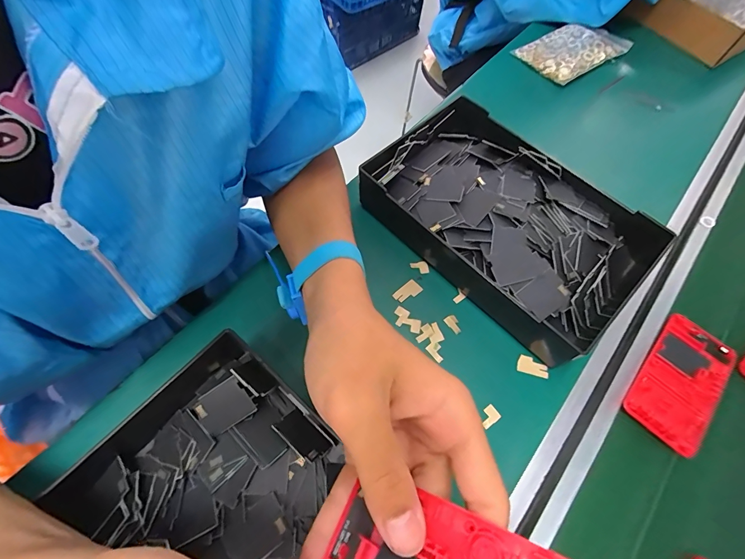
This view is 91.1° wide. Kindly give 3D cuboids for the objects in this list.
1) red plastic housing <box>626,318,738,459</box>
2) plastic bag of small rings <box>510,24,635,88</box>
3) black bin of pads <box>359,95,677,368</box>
[{"bbox_3d":[0.276,0.088,0.324,0.062,0.007,0.120,41,66,17],"label":"red plastic housing"},{"bbox_3d":[0.287,-0.331,0.528,0.145,0.020,0.096,-34,66,-18],"label":"plastic bag of small rings"},{"bbox_3d":[0.132,-0.058,0.364,0.265,0.053,0.161,41,69,15],"label":"black bin of pads"}]

